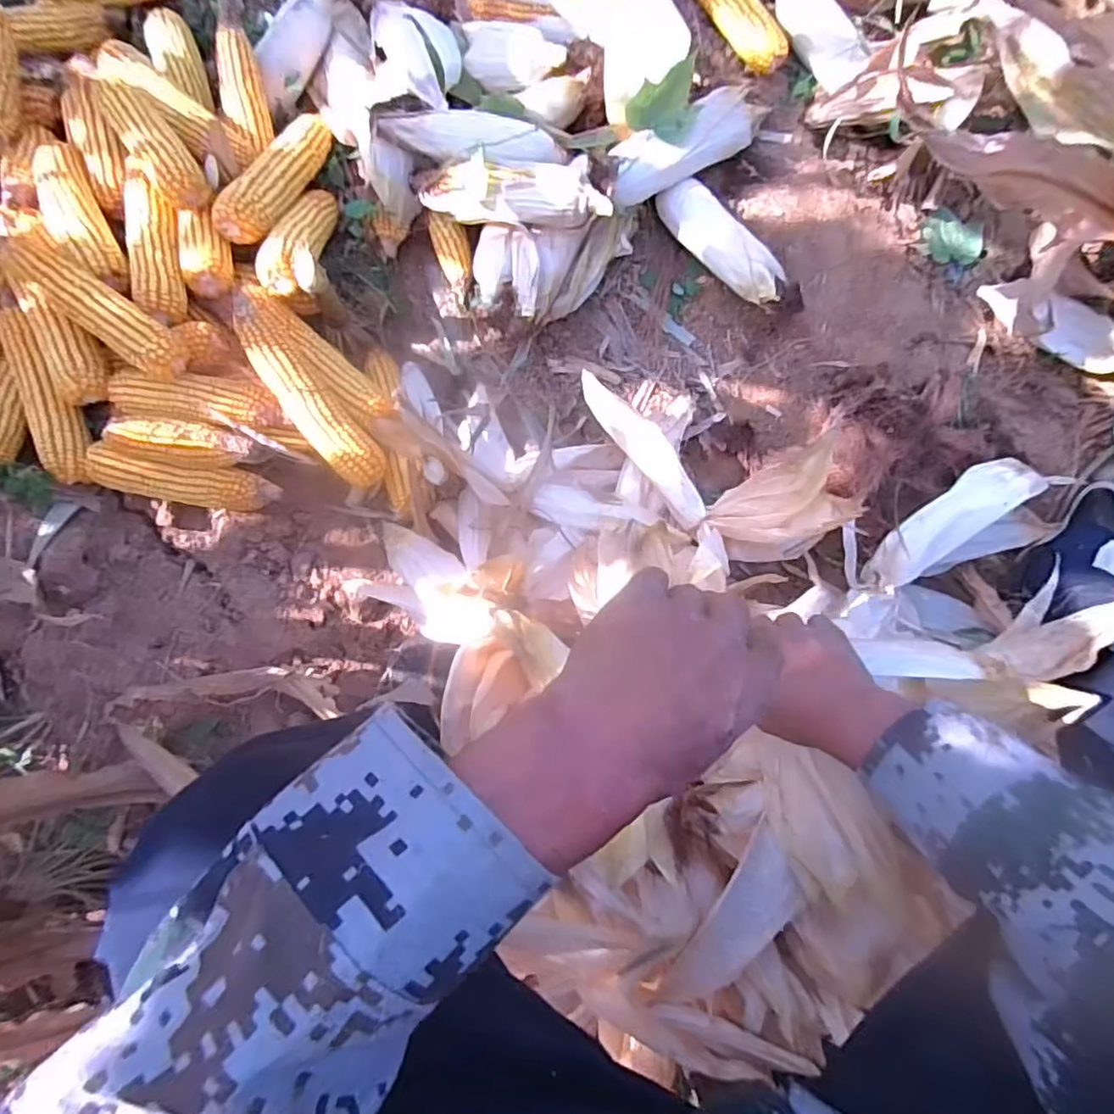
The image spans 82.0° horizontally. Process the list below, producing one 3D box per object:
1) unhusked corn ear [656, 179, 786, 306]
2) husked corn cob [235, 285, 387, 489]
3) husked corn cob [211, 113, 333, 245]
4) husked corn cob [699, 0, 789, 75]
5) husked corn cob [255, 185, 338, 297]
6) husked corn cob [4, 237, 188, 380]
[{"bbox_3d":[0.193,-0.370,0.760,0.052,0.045,0.184,-37,83,-3],"label":"unhusked corn ear"},{"bbox_3d":[-0.283,-0.188,0.723,0.056,0.051,0.246,-34,100,-3],"label":"husked corn cob"},{"bbox_3d":[-0.336,-0.462,0.771,0.050,0.043,0.220,18,64,4],"label":"husked corn cob"},{"bbox_3d":[0.215,-0.677,0.796,0.048,0.047,0.186,-36,83,-3],"label":"husked corn cob"},{"bbox_3d":[-0.303,-0.390,0.776,0.058,0.046,0.195,6,53,3],"label":"husked corn cob"},{"bbox_3d":[-0.492,-0.266,0.682,0.202,0.064,0.053,35,85,6],"label":"husked corn cob"}]

